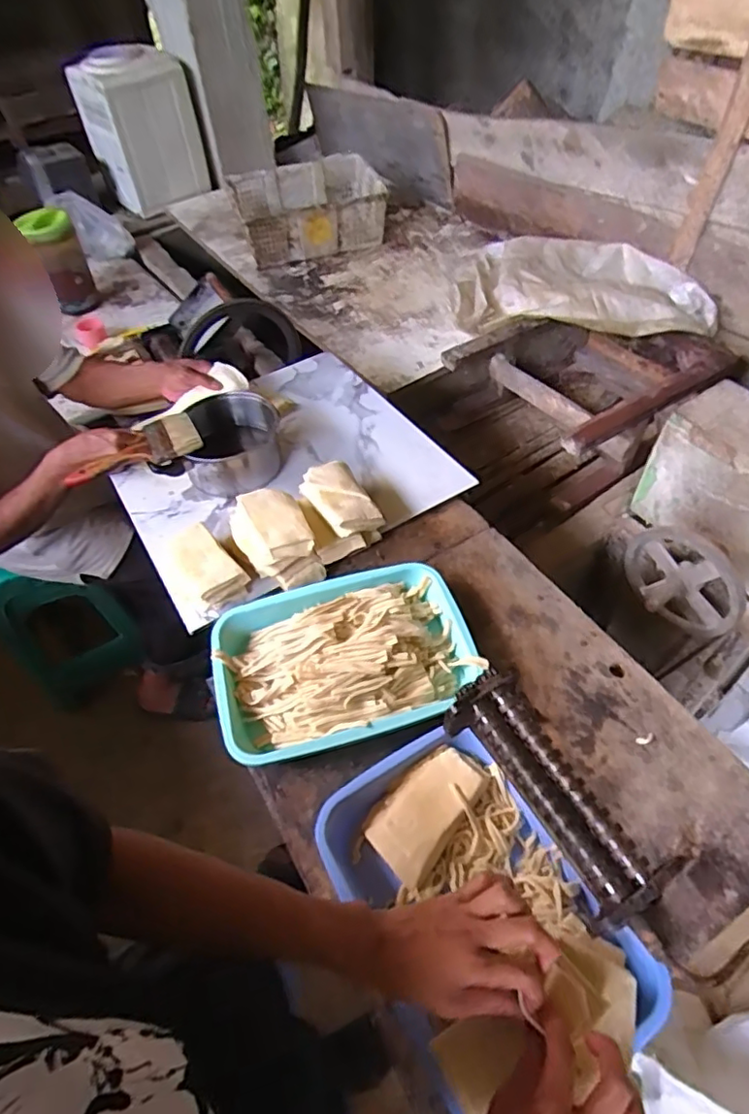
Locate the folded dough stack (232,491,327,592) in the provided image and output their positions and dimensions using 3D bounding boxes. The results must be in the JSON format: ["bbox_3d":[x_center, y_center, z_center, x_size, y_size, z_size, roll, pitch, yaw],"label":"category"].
[{"bbox_3d":[-0.141,-0.028,0.839,0.097,0.074,0.139,-22,55,-14],"label":"folded dough stack"}]

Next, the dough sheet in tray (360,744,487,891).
[{"bbox_3d":[0.052,0.264,0.632,0.076,0.025,0.132,33,61,24],"label":"dough sheet in tray"}]

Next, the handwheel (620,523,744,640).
[{"bbox_3d":[0.477,0.054,0.970,0.083,0.187,0.196,-28,61,-23],"label":"handwheel"}]

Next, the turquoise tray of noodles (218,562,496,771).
[{"bbox_3d":[-0.035,0.121,0.743,0.320,0.048,0.222,-13,54,-8],"label":"turquoise tray of noodles"}]

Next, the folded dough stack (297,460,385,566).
[{"bbox_3d":[-0.056,-0.073,0.876,0.093,0.070,0.143,-19,55,-11],"label":"folded dough stack"}]

